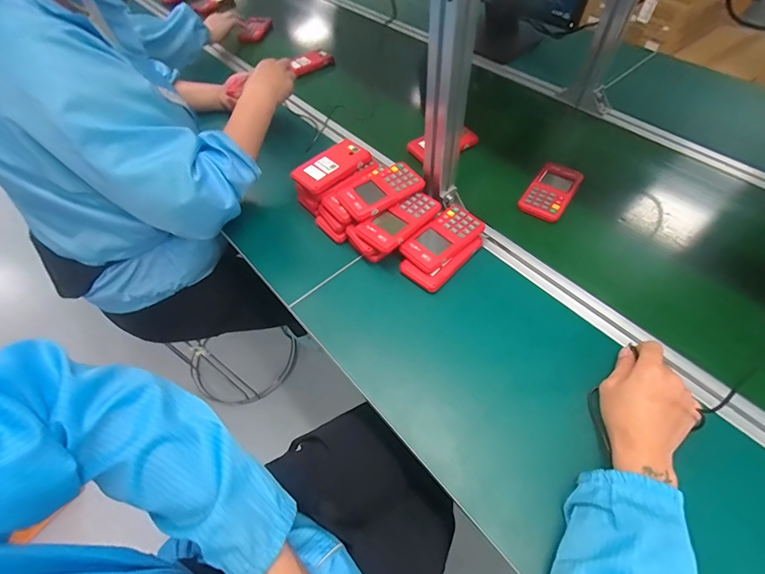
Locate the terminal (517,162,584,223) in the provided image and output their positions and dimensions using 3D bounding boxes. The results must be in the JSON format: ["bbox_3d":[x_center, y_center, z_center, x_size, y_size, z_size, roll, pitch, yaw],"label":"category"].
[{"bbox_3d":[0.293,-0.165,0.657,0.071,0.021,0.120,30,63,23],"label":"terminal"}]

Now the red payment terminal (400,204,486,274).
[{"bbox_3d":[0.094,-0.077,0.584,0.067,0.014,0.129,38,67,26],"label":"red payment terminal"}]

